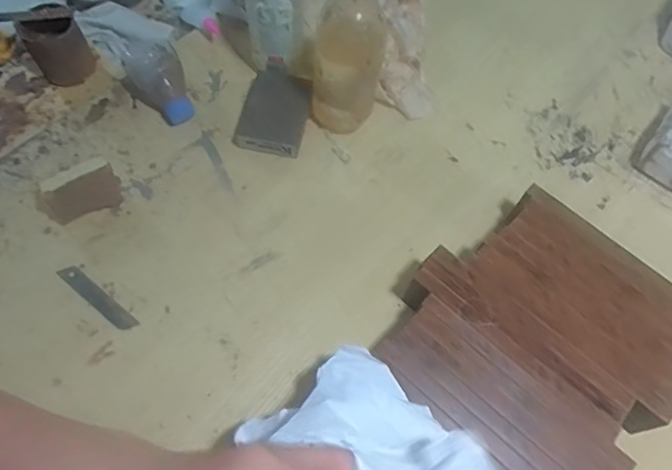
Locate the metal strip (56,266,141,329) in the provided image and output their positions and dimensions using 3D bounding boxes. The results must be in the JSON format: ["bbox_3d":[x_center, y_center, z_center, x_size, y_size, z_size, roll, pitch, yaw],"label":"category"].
[{"bbox_3d":[-0.237,0.063,0.555,0.097,0.004,0.018,36,67,14],"label":"metal strip"}]

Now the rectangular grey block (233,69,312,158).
[{"bbox_3d":[-0.072,-0.143,0.659,0.080,0.020,0.105,12,63,3],"label":"rectangular grey block"}]

